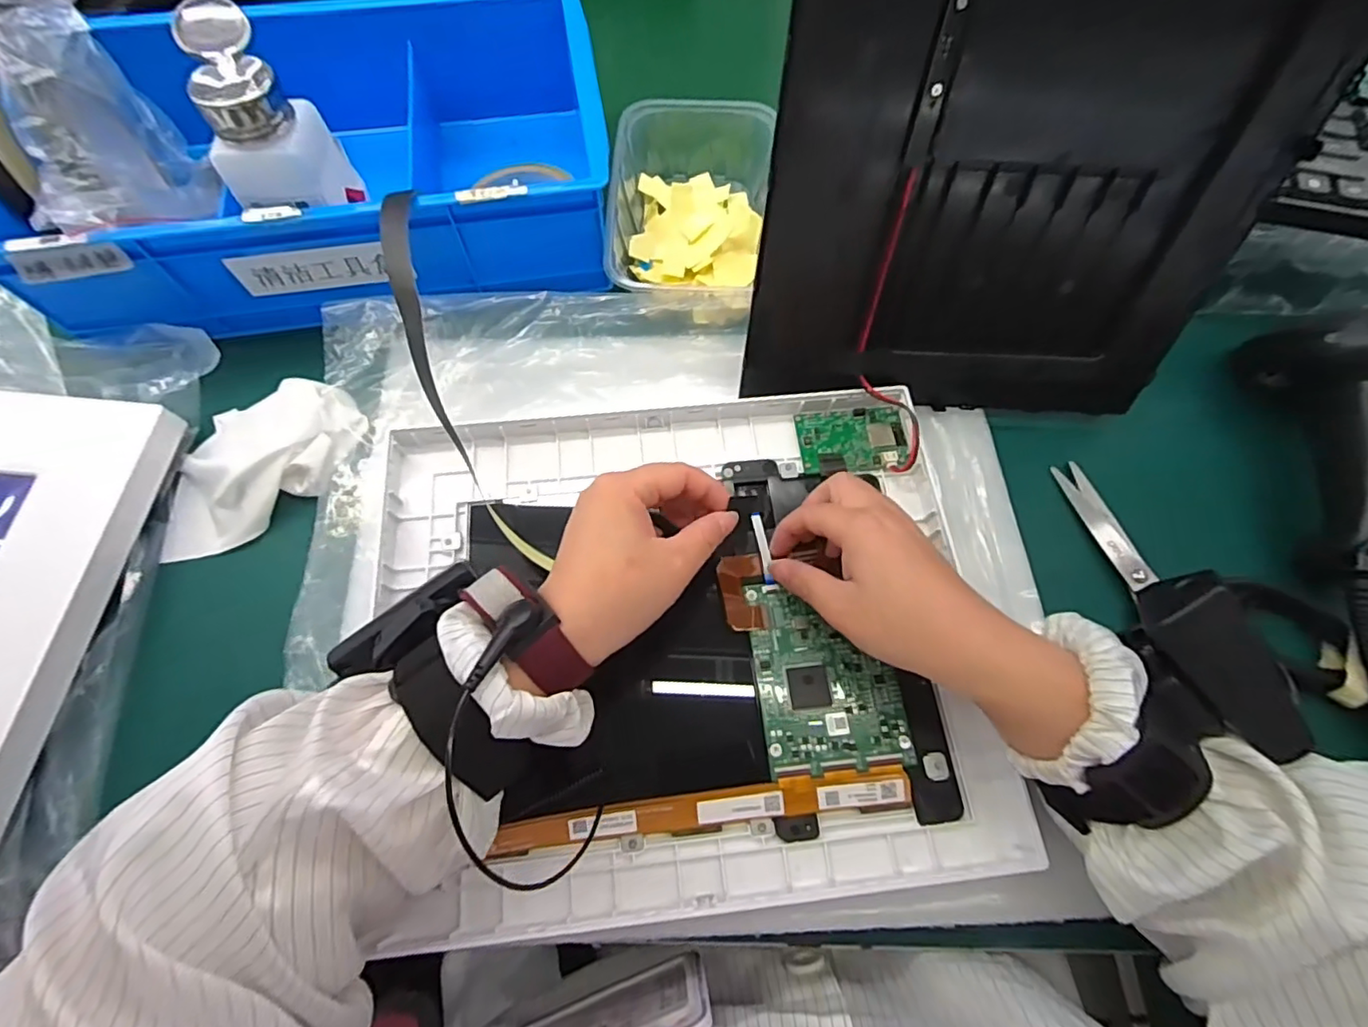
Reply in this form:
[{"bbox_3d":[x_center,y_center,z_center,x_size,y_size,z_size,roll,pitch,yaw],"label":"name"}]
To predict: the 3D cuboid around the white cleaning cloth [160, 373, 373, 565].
[{"bbox_3d":[-0.250,-0.031,0.349,0.123,0.027,0.073,-32,73,-15],"label":"white cleaning cloth"}]

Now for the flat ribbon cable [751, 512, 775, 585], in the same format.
[{"bbox_3d":[0.043,0.018,0.324,0.005,0.004,0.041,-6,66,-5],"label":"flat ribbon cable"}]

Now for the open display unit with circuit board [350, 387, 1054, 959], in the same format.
[{"bbox_3d":[-0.004,0.057,0.309,0.304,0.020,0.252,-5,68,-5],"label":"open display unit with circuit board"}]

